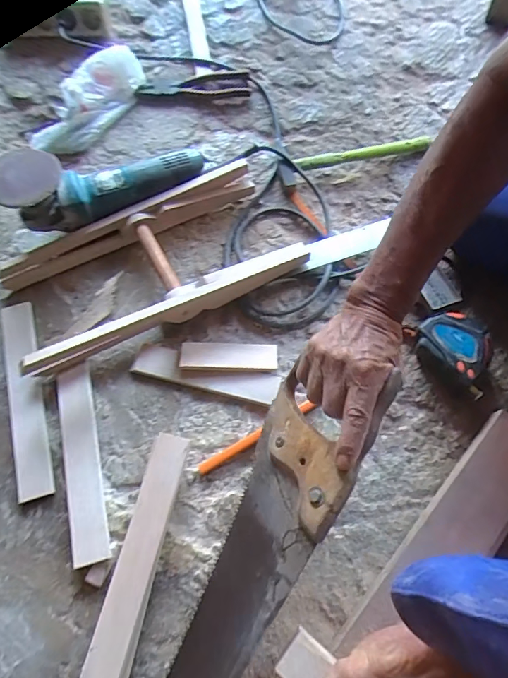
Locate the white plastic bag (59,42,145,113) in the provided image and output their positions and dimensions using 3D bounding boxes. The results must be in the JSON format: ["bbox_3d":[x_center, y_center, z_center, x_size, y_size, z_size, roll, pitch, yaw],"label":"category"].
[{"bbox_3d":[-0.250,-0.420,0.720,0.148,0.057,0.074,-31,68,-11],"label":"white plastic bag"}]

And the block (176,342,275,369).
[{"bbox_3d":[-0.030,0.020,0.536,0.117,0.019,0.035,-1,66,2],"label":"block"}]

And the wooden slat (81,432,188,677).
[{"bbox_3d":[-0.117,0.220,0.437,0.039,0.009,0.246,11,70,6],"label":"wooden slat"}]

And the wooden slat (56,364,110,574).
[{"bbox_3d":[-0.194,0.134,0.490,0.038,0.017,0.216,-15,66,-4],"label":"wooden slat"}]

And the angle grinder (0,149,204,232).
[{"bbox_3d":[-0.199,-0.209,0.589,0.277,0.083,0.080,-18,66,-20],"label":"angle grinder"}]

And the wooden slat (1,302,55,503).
[{"bbox_3d":[-0.275,0.066,0.526,0.039,0.014,0.245,-16,66,-5],"label":"wooden slat"}]

